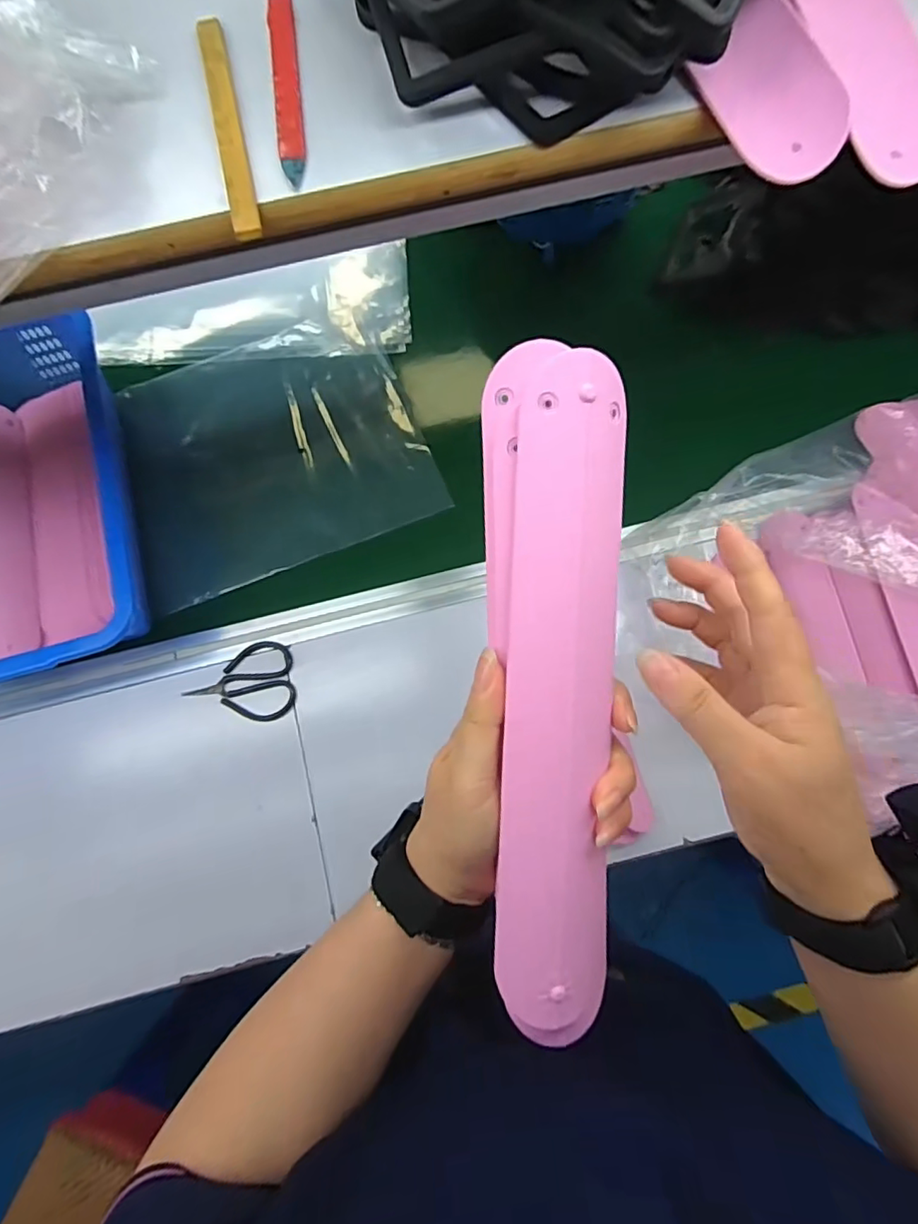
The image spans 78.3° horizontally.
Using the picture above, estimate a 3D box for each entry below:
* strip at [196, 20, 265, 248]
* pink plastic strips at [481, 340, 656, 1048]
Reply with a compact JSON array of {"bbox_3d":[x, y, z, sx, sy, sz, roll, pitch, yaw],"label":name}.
[{"bbox_3d":[-0.123,-0.259,0.300,0.013,0.009,0.141,-13,77,-2],"label":"strip"},{"bbox_3d":[0.048,0.043,0.260,0.063,0.036,0.310,-2,98,0],"label":"pink plastic strips"}]

